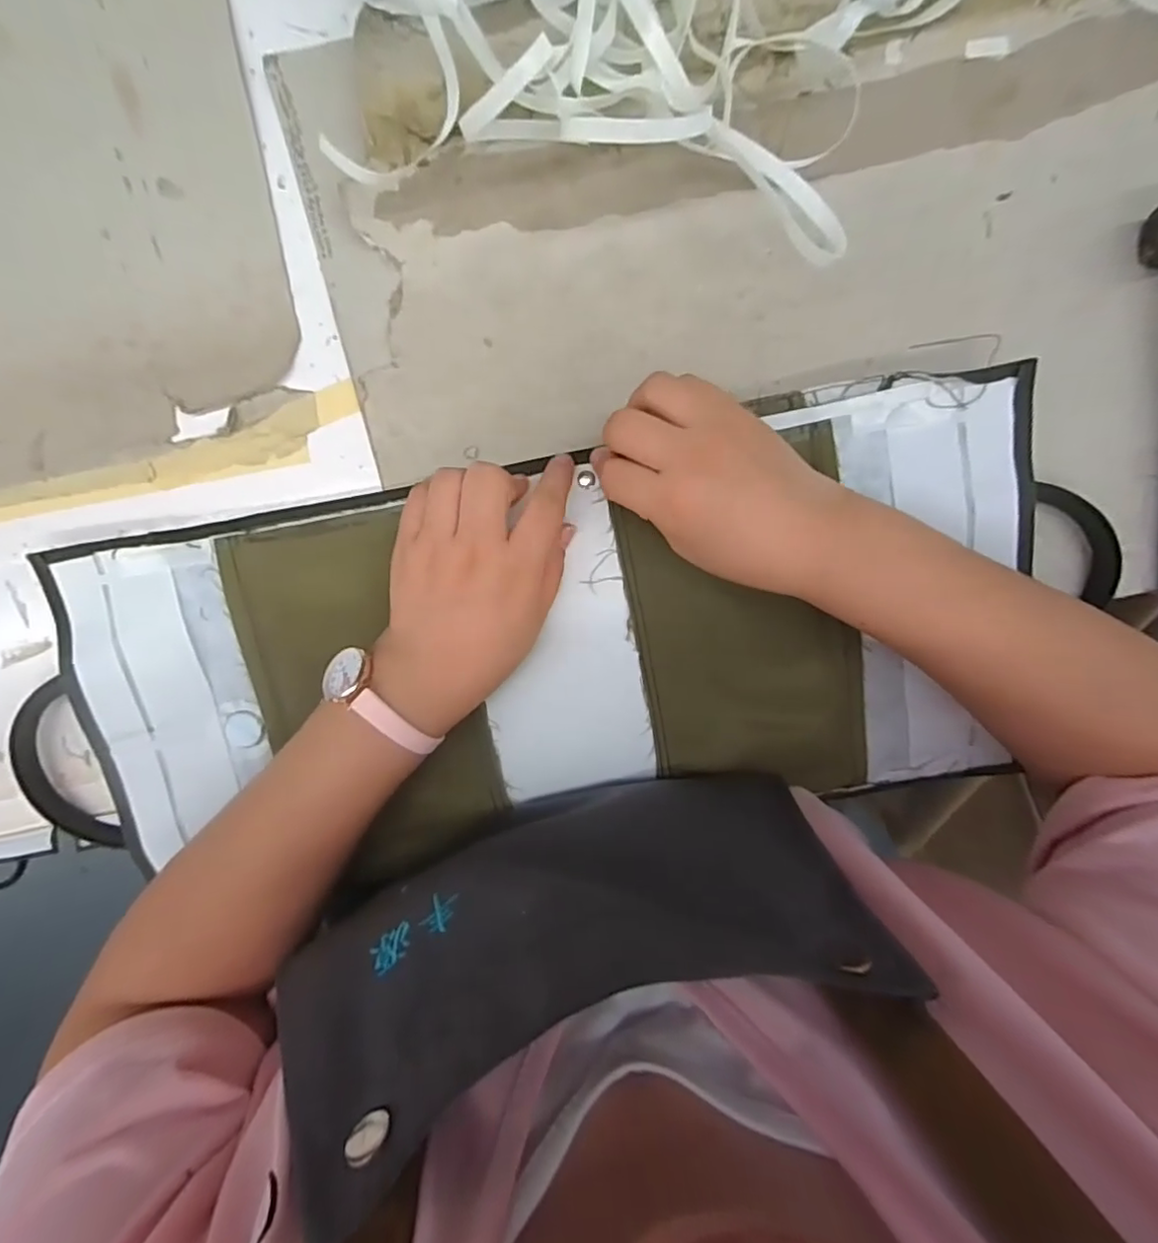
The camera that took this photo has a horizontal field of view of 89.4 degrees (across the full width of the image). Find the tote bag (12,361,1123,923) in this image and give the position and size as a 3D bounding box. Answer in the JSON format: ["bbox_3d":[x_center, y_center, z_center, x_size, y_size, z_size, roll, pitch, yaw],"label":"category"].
[{"bbox_3d":[-0.014,0.015,0.328,0.579,0.025,0.223,-7,99,1],"label":"tote bag"}]

